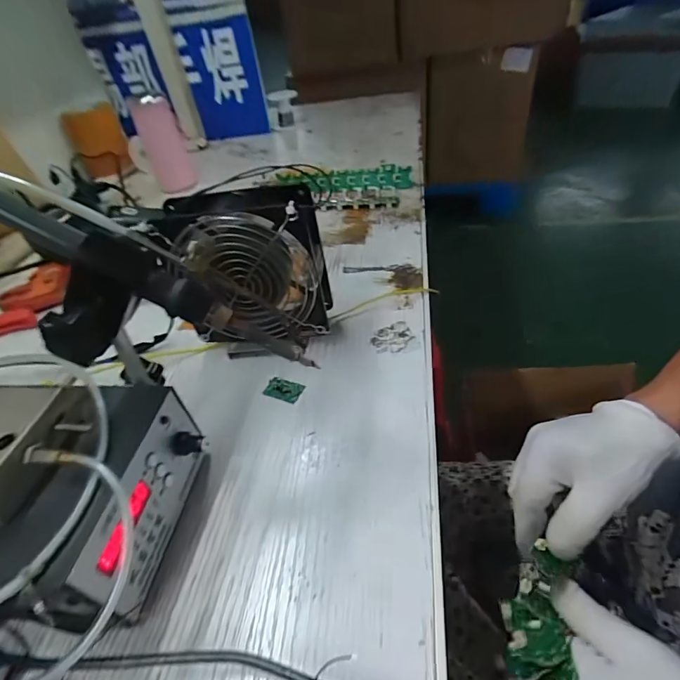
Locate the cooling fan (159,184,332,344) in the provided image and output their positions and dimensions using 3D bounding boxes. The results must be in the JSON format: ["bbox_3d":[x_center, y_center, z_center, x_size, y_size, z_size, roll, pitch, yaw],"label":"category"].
[{"bbox_3d":[-0.069,-0.056,0.336,0.114,0.130,0.048,0,43,9],"label":"cooling fan"}]

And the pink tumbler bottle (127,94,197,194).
[{"bbox_3d":[-0.295,-0.325,0.695,0.070,0.157,0.066,-19,43,-13],"label":"pink tumbler bottle"}]

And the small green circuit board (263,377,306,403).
[{"bbox_3d":[-0.045,0.039,0.328,0.030,0.004,0.016,11,46,21],"label":"small green circuit board"}]

